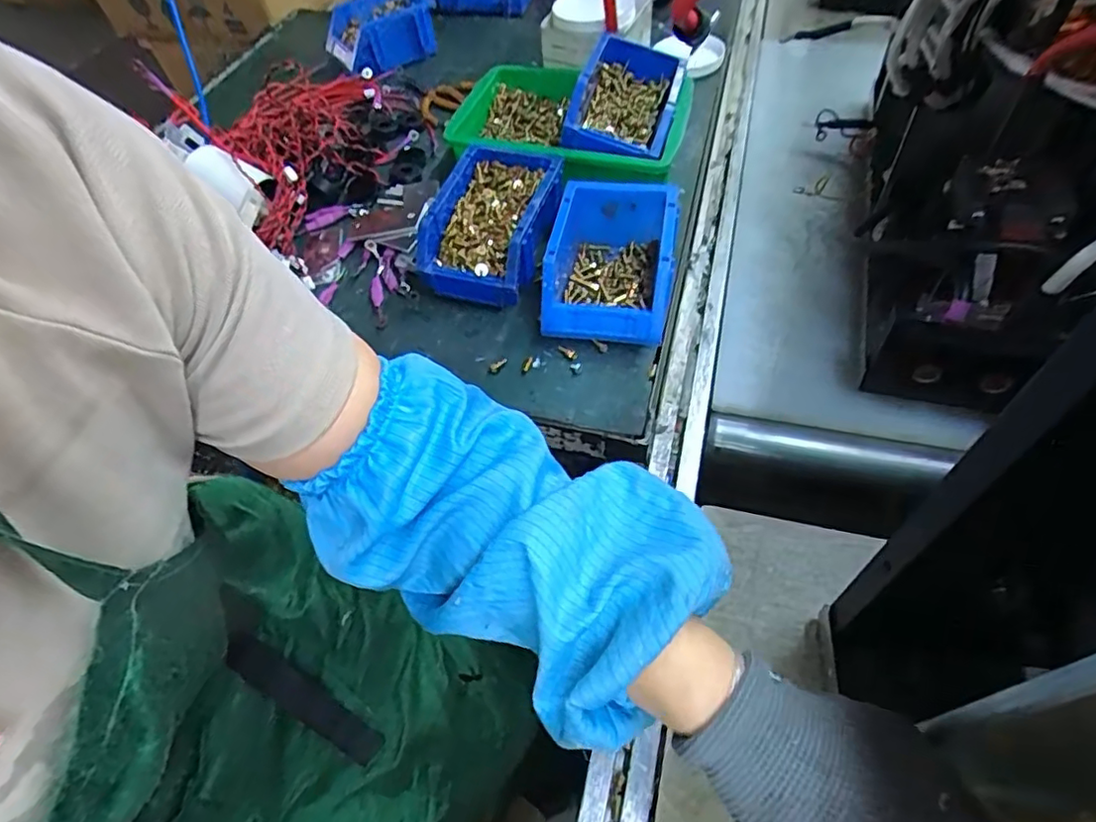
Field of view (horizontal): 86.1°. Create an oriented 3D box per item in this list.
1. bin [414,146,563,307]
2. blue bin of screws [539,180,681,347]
[{"bbox_3d":[-0.056,-0.187,0.596,0.111,0.077,0.168,11,56,14],"label":"bin"},{"bbox_3d":[0.059,-0.136,0.552,0.112,0.074,0.153,5,55,9],"label":"blue bin of screws"}]

